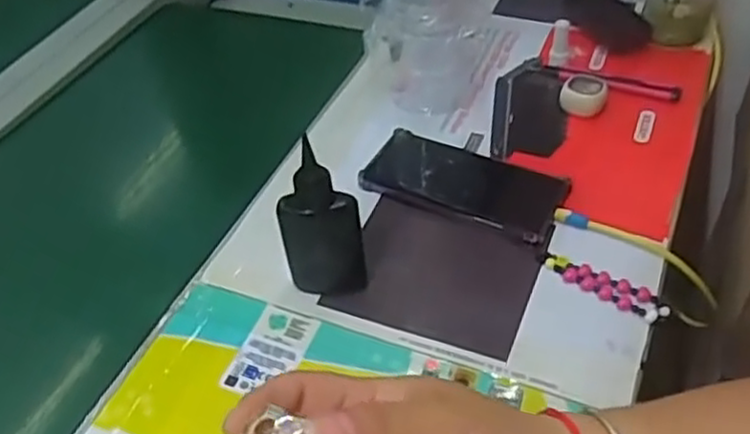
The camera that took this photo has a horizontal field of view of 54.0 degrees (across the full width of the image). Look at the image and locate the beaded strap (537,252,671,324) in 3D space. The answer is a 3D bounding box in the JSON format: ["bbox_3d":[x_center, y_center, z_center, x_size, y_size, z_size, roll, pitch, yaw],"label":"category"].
[{"bbox_3d":[0.164,0.048,0.538,0.099,0.009,0.022,24,52,27],"label":"beaded strap"}]

